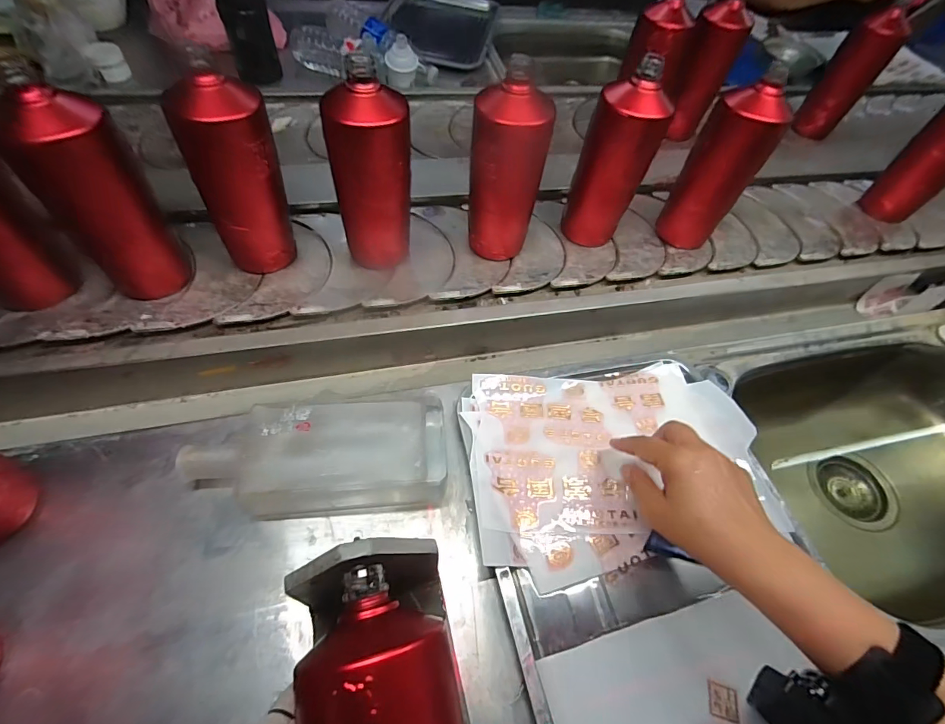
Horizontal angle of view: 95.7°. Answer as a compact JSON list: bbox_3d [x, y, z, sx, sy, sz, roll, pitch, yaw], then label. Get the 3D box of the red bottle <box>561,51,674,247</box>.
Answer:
[{"bbox_3d":[0.170,-0.237,0.530,0.072,0.205,0.063,-12,58,-13],"label":"red bottle"}]

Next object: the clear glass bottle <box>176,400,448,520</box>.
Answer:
[{"bbox_3d":[-0.134,0.086,0.383,0.226,0.043,0.096,-5,57,-8],"label":"clear glass bottle"}]

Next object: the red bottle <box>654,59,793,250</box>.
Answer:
[{"bbox_3d":[0.316,-0.245,0.546,0.082,0.203,0.078,35,60,17],"label":"red bottle"}]

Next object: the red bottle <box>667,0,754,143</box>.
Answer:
[{"bbox_3d":[0.382,-0.478,0.709,0.074,0.196,0.067,26,57,12],"label":"red bottle"}]

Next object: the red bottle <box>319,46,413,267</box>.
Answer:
[{"bbox_3d":[-0.110,-0.195,0.463,0.073,0.195,0.069,26,58,12],"label":"red bottle"}]

